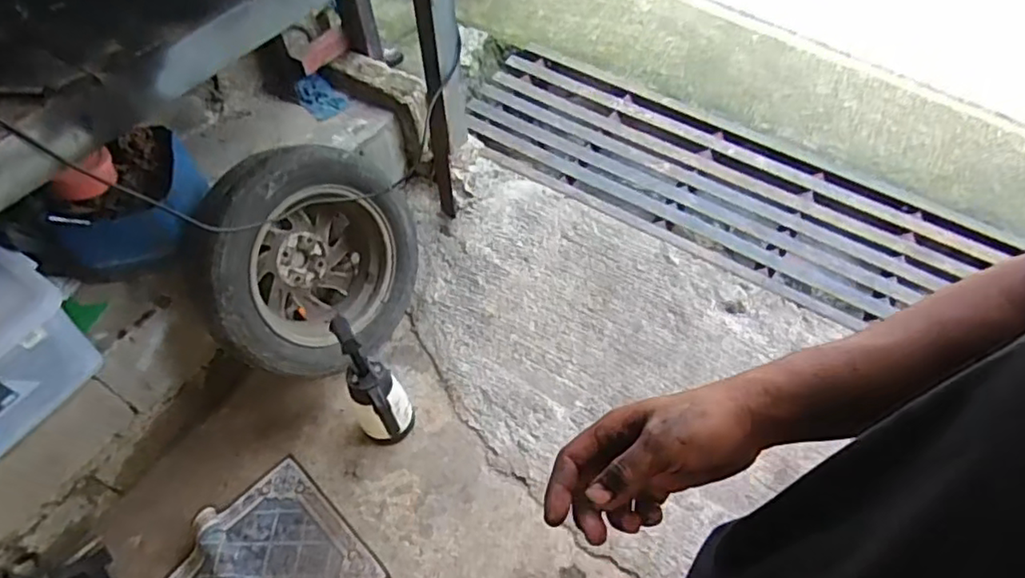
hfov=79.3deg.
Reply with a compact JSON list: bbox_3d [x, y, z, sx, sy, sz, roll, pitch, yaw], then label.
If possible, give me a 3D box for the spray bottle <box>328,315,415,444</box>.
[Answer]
[{"bbox_3d":[-0.314,0.234,1.362,0.104,0.422,0.165,-29,57,-18],"label":"spray bottle"}]

